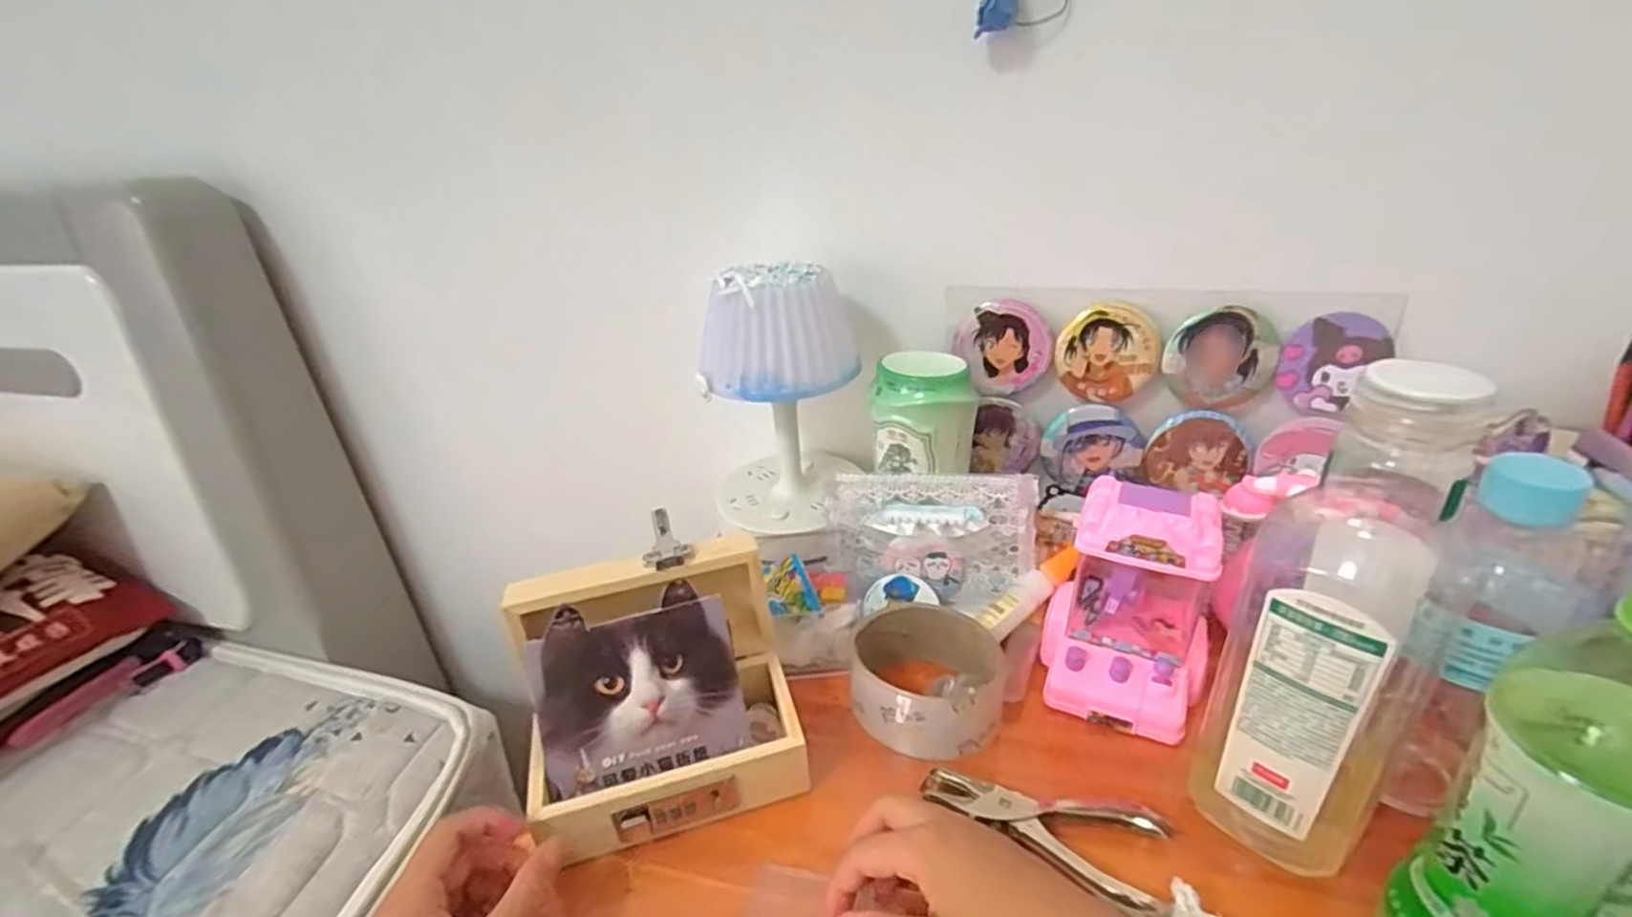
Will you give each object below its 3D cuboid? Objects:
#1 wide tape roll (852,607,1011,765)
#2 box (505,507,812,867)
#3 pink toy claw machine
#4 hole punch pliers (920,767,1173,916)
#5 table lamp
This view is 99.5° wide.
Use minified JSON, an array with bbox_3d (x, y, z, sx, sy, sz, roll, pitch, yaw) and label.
[{"bbox_3d":[0.071,0.138,0.434,0.091,0.041,0.087,-3,29,2],"label":"wide tape roll"},{"bbox_3d":[-0.088,0.131,0.392,0.146,0.121,0.103,-12,30,-15],"label":"box"},{"bbox_3d":[0.195,0.083,0.427,0.093,0.126,0.098,8,31,21],"label":"pink toy claw machine"},{"bbox_3d":[0.123,0.190,0.372,0.122,0.017,0.054,15,34,31],"label":"hole punch pliers"},{"bbox_3d":[-0.025,-0.036,0.525,0.114,0.212,0.105,-4,29,-1],"label":"table lamp"}]

